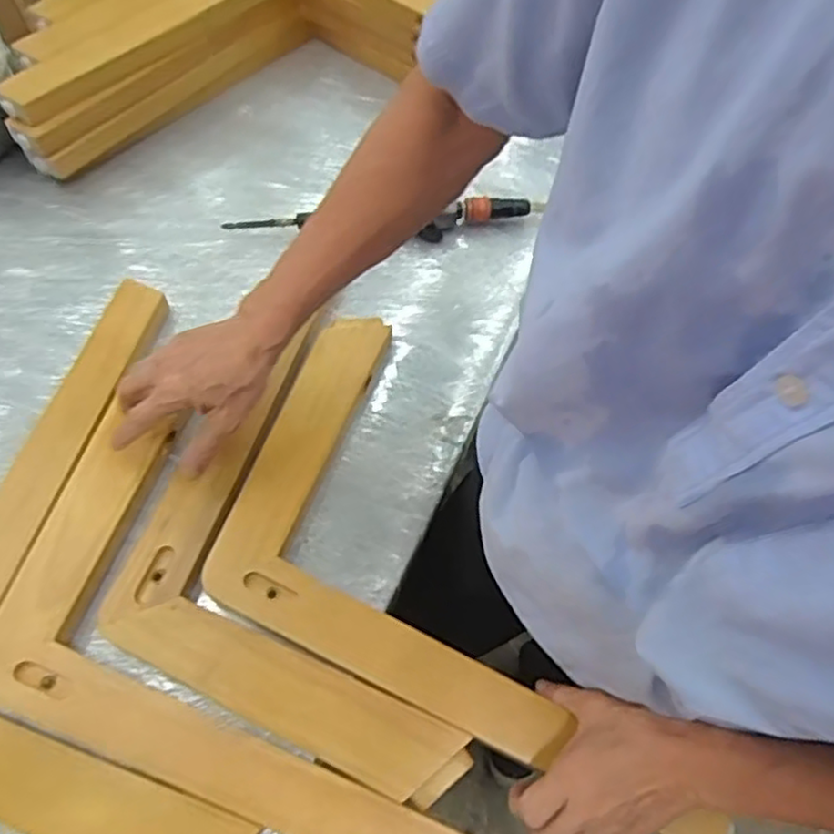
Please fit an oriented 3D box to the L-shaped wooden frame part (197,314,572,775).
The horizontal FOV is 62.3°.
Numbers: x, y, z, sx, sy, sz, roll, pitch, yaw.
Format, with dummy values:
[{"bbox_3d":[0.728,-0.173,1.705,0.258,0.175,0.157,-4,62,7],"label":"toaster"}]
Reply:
[{"bbox_3d":[-0.060,0.113,0.599,0.221,0.030,0.416,-22,66,-14],"label":"L-shaped wooden frame part"}]

